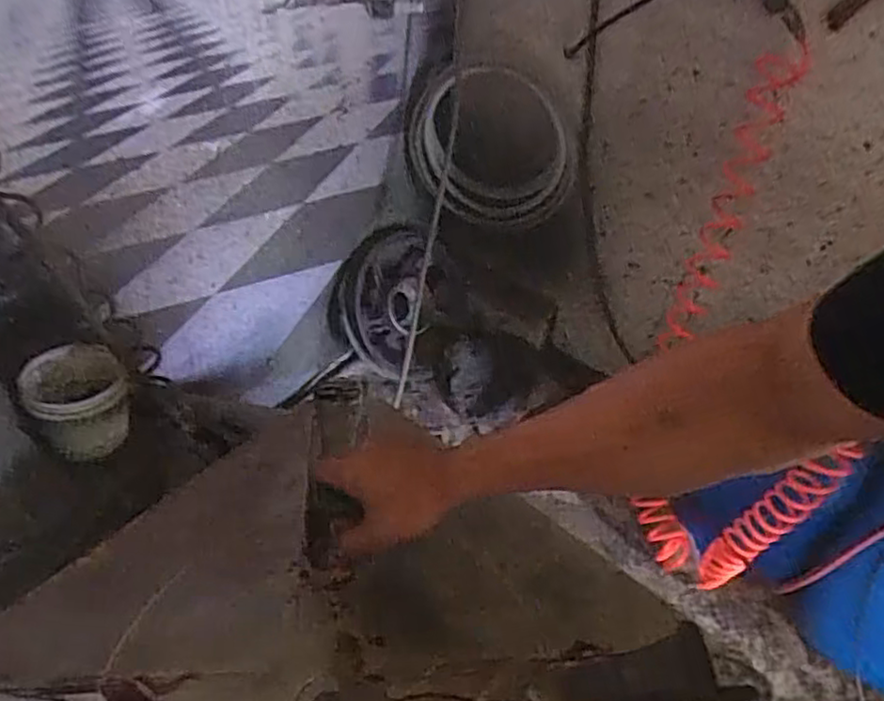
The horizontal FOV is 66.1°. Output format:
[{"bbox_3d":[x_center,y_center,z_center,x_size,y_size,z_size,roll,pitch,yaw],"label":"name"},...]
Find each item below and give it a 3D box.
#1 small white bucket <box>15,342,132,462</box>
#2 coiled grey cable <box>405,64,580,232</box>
[{"bbox_3d":[-0.499,0.068,0.936,0.122,0.097,0.128,2,44,-2],"label":"small white bucket"},{"bbox_3d":[0.120,-0.470,1.593,0.382,0.377,0.106,0,44,-5],"label":"coiled grey cable"}]

